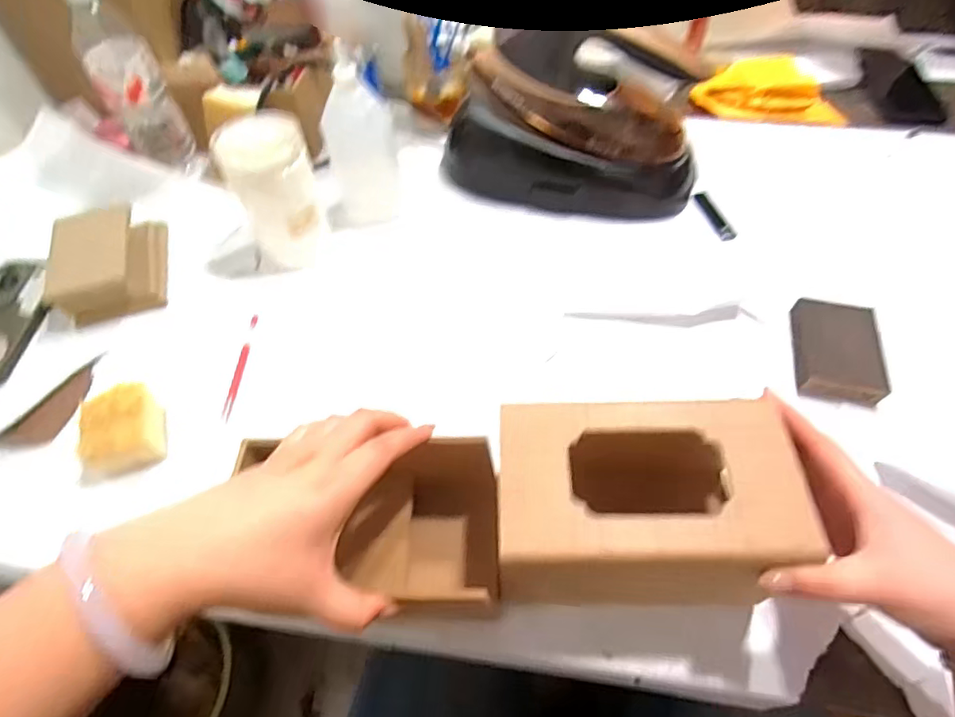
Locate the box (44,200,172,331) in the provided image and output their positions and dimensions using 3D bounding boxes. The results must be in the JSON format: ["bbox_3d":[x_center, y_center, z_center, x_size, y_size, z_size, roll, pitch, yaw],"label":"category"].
[{"bbox_3d":[-0.412,-0.111,0.614,0.100,0.055,0.140,-13,56,-6],"label":"box"}]

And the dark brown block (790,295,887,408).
[{"bbox_3d":[0.343,-0.008,0.520,0.070,0.026,0.101,8,57,8],"label":"dark brown block"}]

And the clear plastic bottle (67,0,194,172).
[{"bbox_3d":[-0.431,-0.347,0.684,0.073,0.216,0.063,-13,56,-6],"label":"clear plastic bottle"}]

